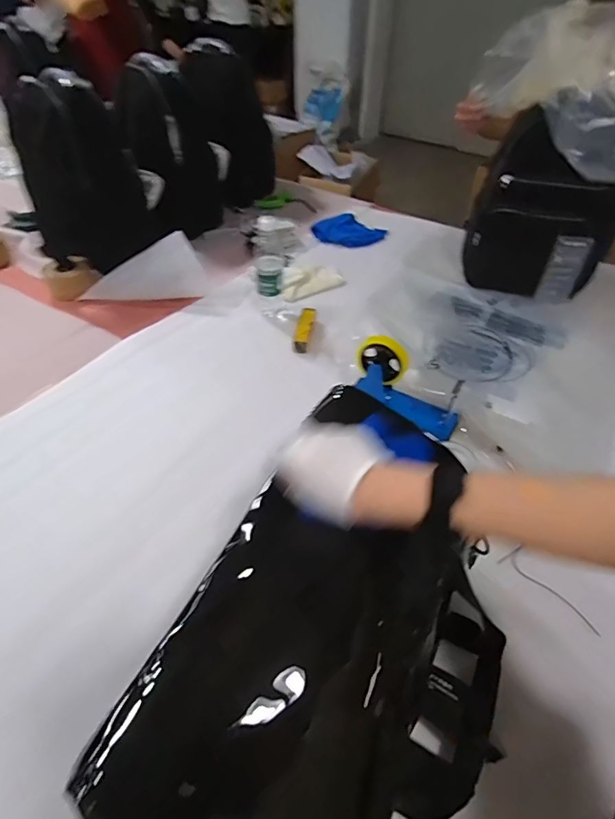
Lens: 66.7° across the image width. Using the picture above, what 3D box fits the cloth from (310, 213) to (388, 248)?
[{"bbox_3d":[0.115,-0.527,1.383,0.198,0.017,0.178,36,56,27],"label":"cloth"}]

